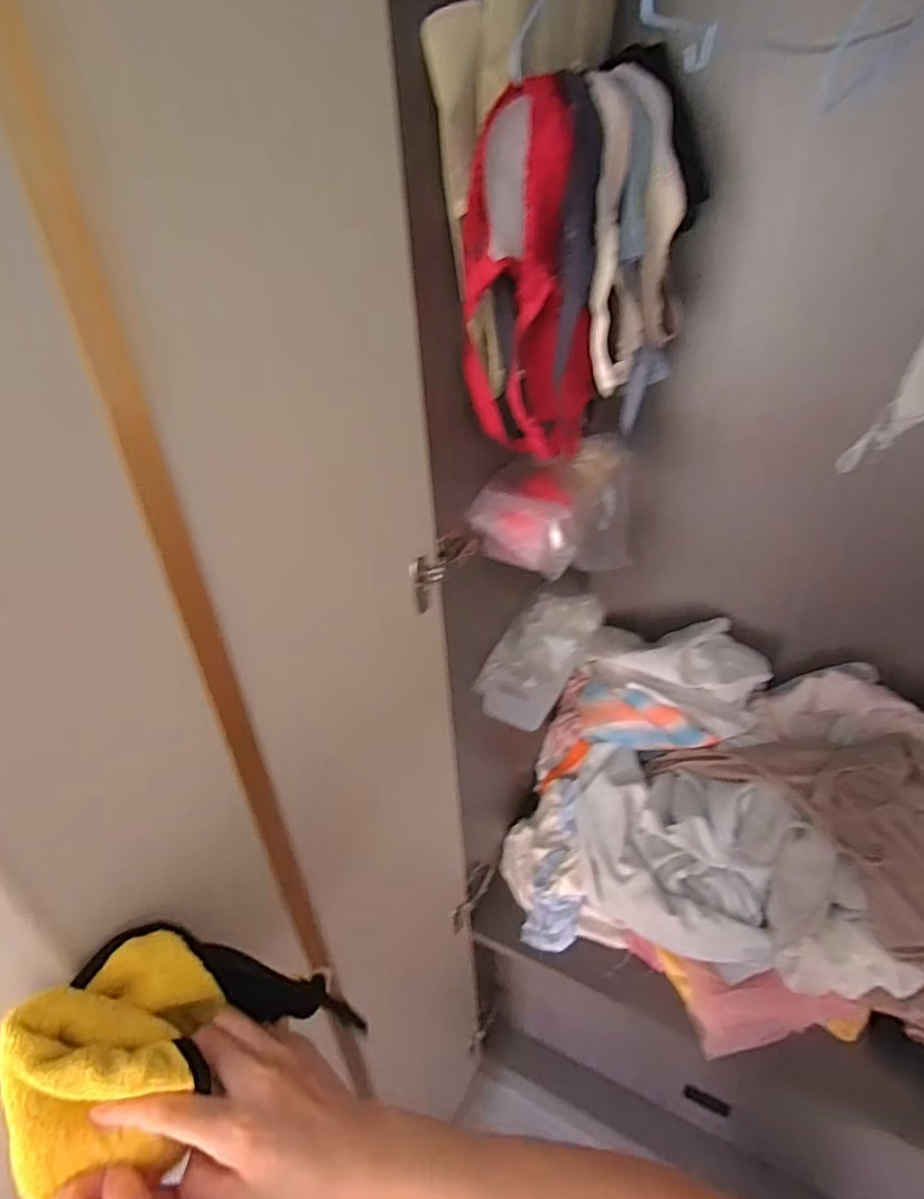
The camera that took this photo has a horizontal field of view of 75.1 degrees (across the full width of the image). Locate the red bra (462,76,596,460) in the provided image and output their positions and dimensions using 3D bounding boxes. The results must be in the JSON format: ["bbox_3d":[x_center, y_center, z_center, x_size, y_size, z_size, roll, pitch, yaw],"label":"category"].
[{"bbox_3d":[0.074,-0.290,0.585,0.082,0.301,0.156,17,38,30],"label":"red bra"}]

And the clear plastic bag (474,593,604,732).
[{"bbox_3d":[0.118,0.079,0.873,0.097,0.100,0.234,15,37,28],"label":"clear plastic bag"}]

